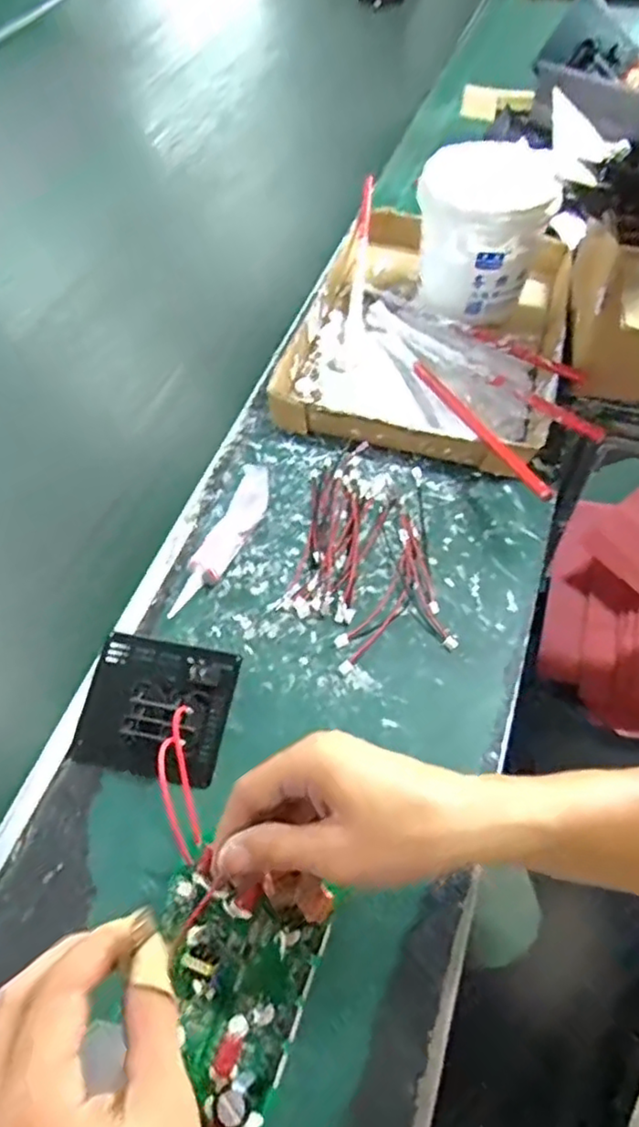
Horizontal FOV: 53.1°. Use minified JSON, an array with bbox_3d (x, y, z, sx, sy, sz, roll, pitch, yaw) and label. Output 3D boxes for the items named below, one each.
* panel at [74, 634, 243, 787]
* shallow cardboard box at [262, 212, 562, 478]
[{"bbox_3d":[-0.111,0.090,0.417,0.098,0.043,0.095,10,58,10],"label":"panel"},{"bbox_3d":[0.111,-0.240,0.634,0.240,0.038,0.355,12,58,10],"label":"shallow cardboard box"}]

